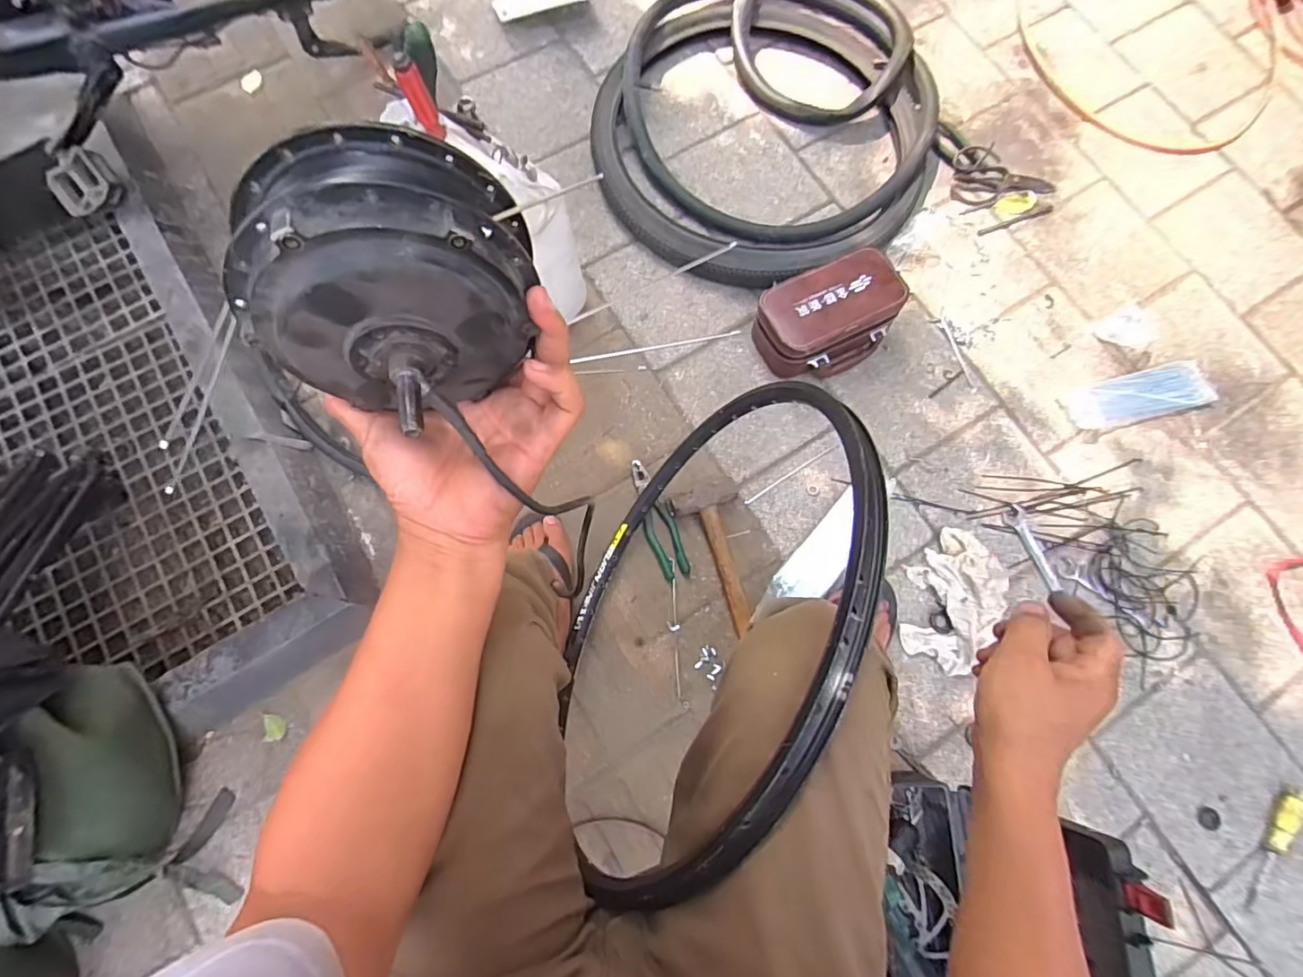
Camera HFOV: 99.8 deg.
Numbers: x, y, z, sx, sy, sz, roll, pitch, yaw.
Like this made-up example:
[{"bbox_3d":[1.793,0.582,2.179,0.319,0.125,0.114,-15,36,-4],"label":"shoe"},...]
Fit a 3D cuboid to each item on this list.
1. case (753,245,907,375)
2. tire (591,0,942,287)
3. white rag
[{"bbox_3d":[0.304,-0.293,0.948,0.241,0.116,0.161,-22,79,-4],"label":"case"},{"bbox_3d":[0.213,-0.720,1.057,0.659,0.072,0.666,0,79,0],"label":"tire"},{"bbox_3d":[0.489,0.177,0.898,0.137,0.043,0.213,31,80,6],"label":"white rag"}]

